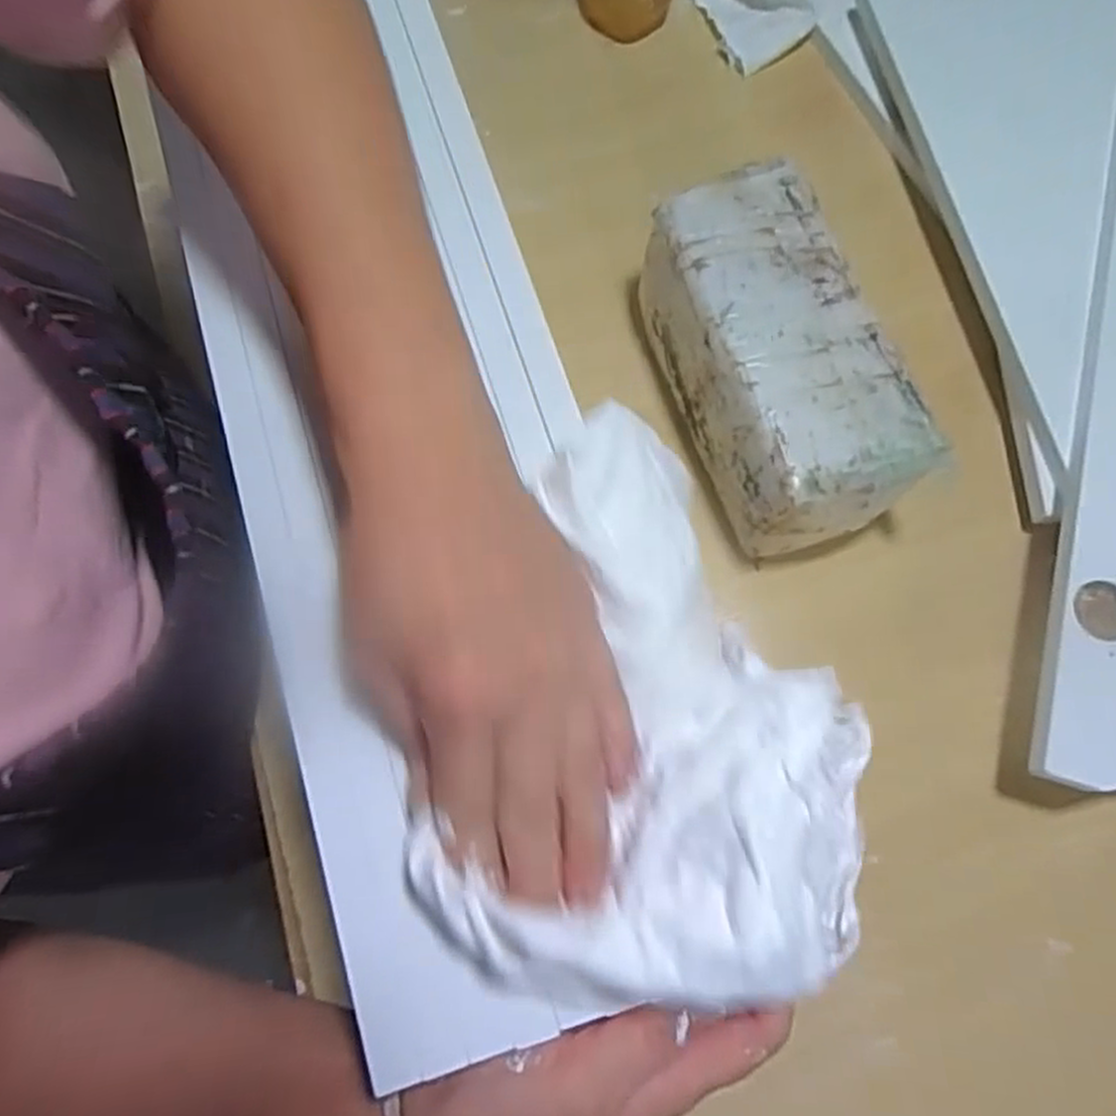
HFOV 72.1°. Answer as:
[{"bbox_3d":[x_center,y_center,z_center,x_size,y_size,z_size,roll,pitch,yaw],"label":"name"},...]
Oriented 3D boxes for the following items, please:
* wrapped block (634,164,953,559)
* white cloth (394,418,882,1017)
[{"bbox_3d":[0.126,-0.120,0.477,0.108,0.101,0.220,-17,74,-5],"label":"wrapped block"},{"bbox_3d":[0.040,0.055,0.264,0.131,0.052,0.180,18,74,4],"label":"white cloth"}]

